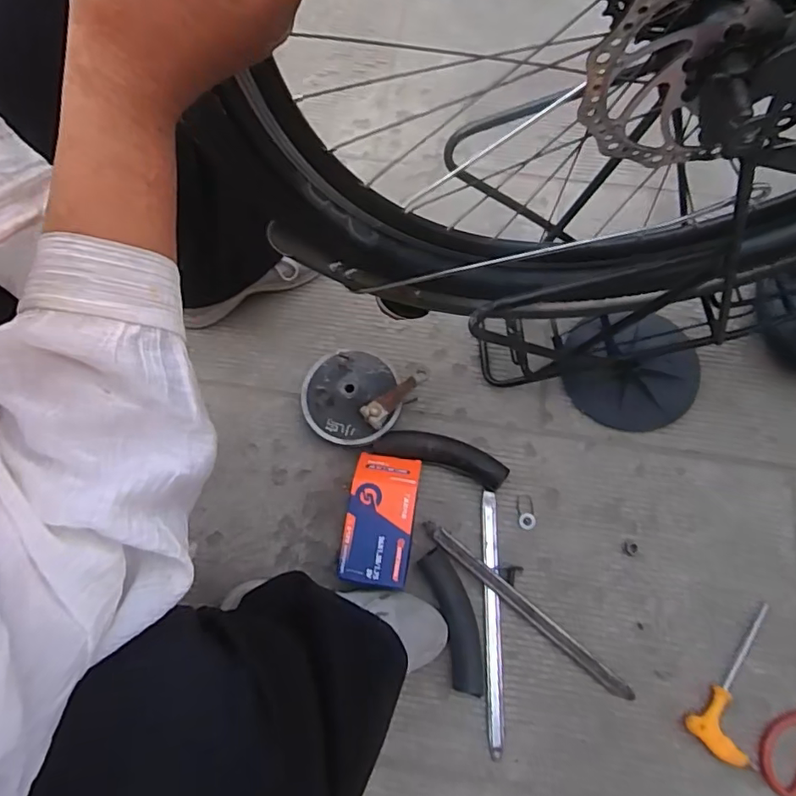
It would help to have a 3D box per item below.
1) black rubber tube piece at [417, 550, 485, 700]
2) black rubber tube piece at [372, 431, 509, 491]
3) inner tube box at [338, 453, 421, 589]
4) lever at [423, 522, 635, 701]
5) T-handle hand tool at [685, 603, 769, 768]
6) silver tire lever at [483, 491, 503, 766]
[{"bbox_3d":[0.066,0.256,0.620,0.043,0.025,0.157,-16,72,-3],"label":"black rubber tube piece"},{"bbox_3d":[0.055,0.071,0.676,0.160,0.031,0.044,17,73,7],"label":"black rubber tube piece"},{"bbox_3d":[-0.019,0.143,0.642,0.076,0.055,0.148,7,73,5],"label":"inner tube box"},{"bbox_3d":[0.146,0.241,0.622,0.285,0.017,0.019,38,77,13],"label":"lever"},{"bbox_3d":[0.390,0.319,0.591,0.071,0.018,0.163,42,77,14],"label":"T-handle hand tool"},{"bbox_3d":[0.108,0.252,0.621,0.019,0.011,0.283,1,72,2],"label":"silver tire lever"}]

